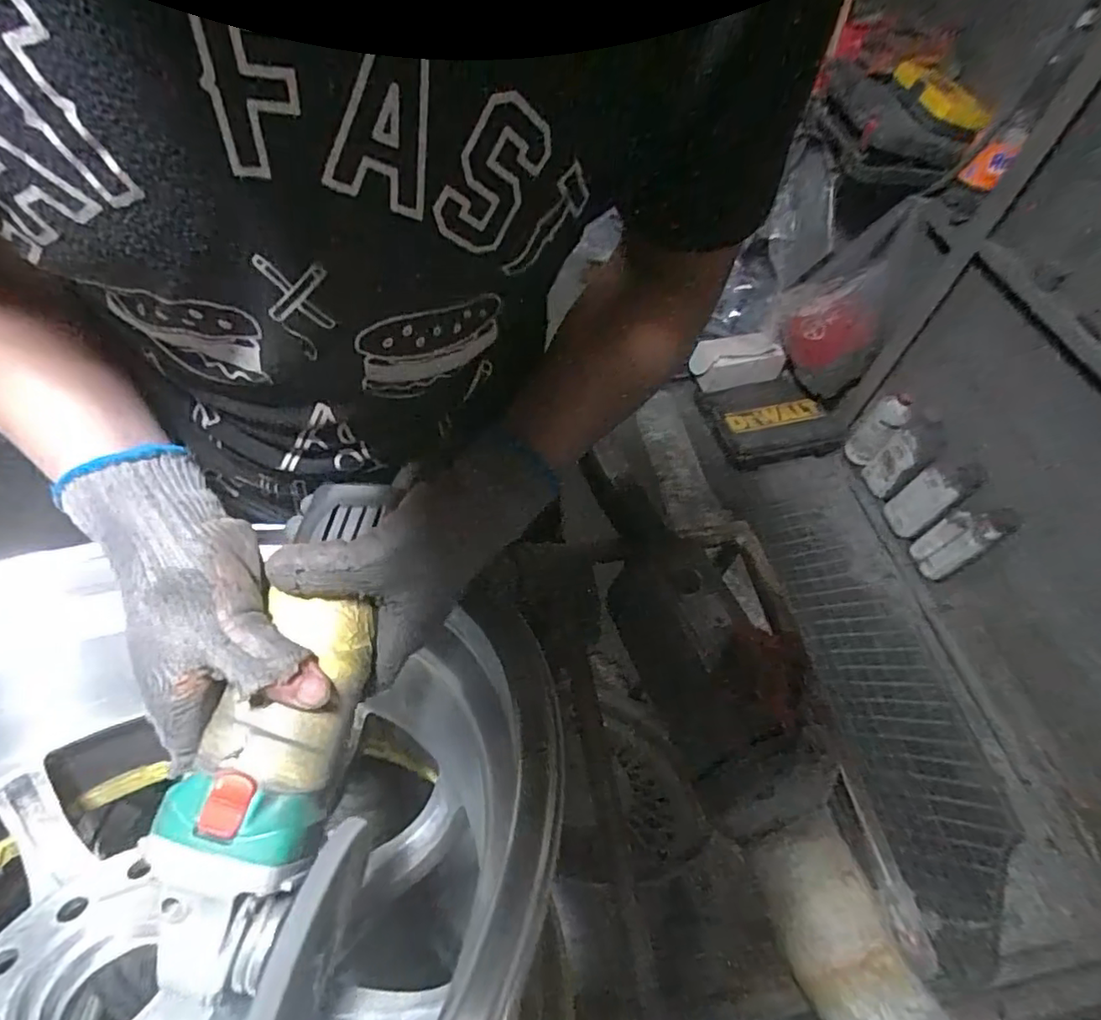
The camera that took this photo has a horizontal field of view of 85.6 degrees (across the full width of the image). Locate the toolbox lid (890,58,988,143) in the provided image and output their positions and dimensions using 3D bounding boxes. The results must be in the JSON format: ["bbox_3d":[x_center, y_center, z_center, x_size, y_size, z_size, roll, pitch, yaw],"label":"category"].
[{"bbox_3d":[0.736,-0.781,1.138,0.037,0.072,0.242,-11,56,-11],"label":"toolbox lid"}]

